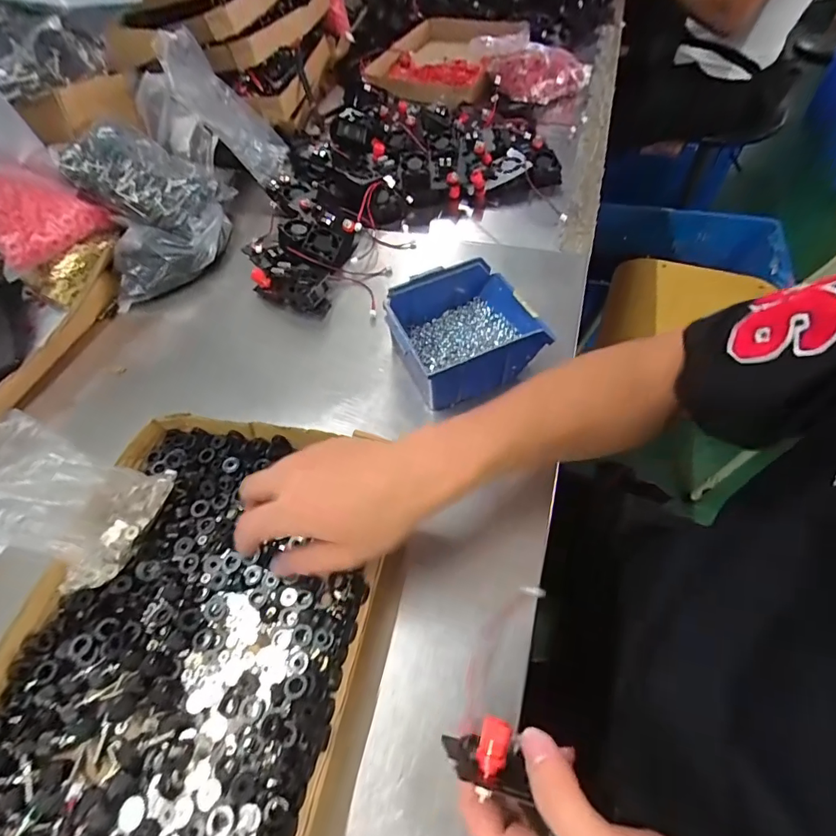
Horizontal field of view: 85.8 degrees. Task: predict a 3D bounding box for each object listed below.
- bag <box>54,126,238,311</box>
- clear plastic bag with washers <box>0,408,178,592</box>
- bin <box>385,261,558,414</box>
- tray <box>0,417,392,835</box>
[{"bbox_3d":[-0.333,-0.278,0.573,0.162,0.122,0.198,-21,57,-9],"label":"bag"},{"bbox_3d":[-0.255,0.060,0.329,0.054,0.124,0.112,25,62,19],"label":"clear plastic bag with washers"},{"bbox_3d":[0.047,-0.090,0.465,0.146,0.071,0.126,-19,57,-8],"label":"bin"},{"bbox_3d":[-0.167,0.147,0.339,0.255,0.027,0.314,8,57,10],"label":"tray"}]

